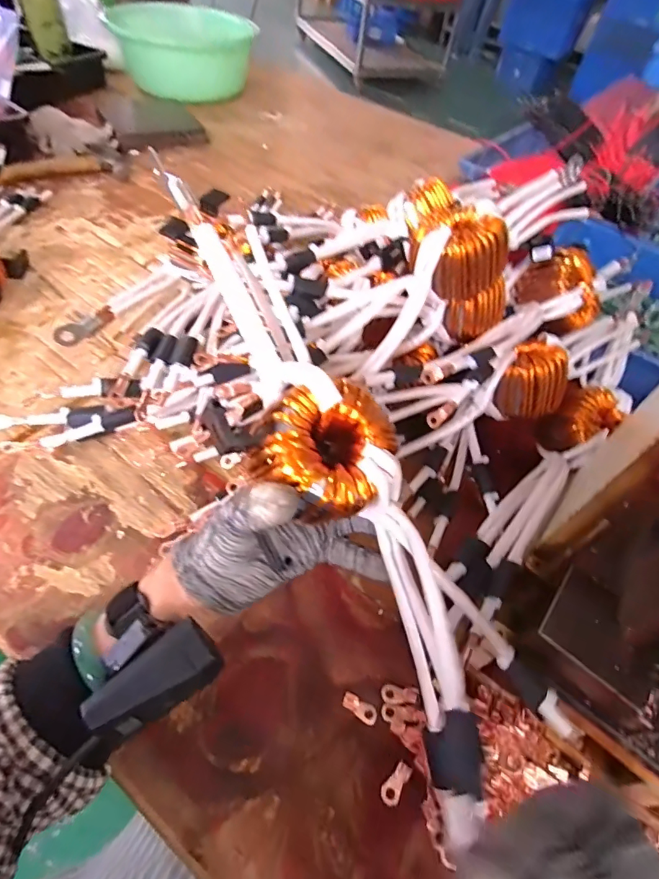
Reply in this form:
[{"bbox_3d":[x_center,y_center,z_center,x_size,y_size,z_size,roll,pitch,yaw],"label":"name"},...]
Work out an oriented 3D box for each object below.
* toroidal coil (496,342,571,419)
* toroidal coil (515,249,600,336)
[{"bbox_3d":[0.196,-0.056,0.436,0.056,0.048,0.061,28,53,12],"label":"toroidal coil"},{"bbox_3d":[0.244,-0.158,0.485,0.076,0.056,0.081,4,52,-6],"label":"toroidal coil"}]

